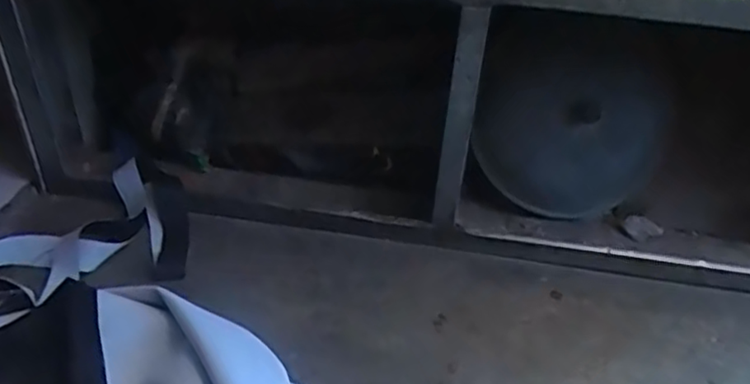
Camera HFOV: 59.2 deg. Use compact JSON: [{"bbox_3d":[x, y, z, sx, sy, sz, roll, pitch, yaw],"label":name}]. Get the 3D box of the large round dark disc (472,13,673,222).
[{"bbox_3d":[0.264,-0.087,0.873,0.261,0.276,0.037,3,38,0],"label":"large round dark disc"}]

